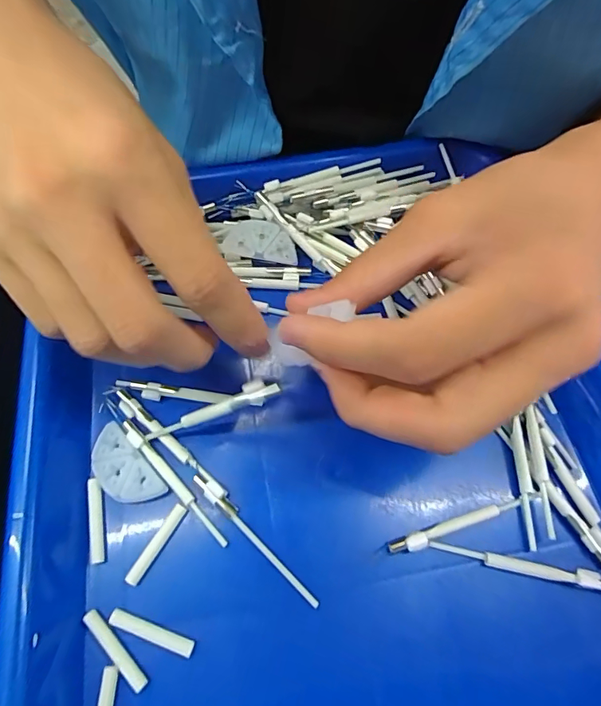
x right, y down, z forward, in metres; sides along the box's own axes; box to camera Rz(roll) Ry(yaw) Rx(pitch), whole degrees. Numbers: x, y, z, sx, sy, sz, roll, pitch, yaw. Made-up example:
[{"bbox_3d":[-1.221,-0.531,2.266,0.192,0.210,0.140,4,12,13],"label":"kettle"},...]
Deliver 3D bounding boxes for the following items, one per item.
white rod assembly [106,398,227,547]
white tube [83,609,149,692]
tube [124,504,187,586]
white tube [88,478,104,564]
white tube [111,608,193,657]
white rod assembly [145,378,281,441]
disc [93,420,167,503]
[{"bbox_3d":[-0.060,0.050,0.192,0.082,0.006,0.006,41,72,18],"label":"white rod assembly"},{"bbox_3d":[-0.070,0.111,0.165,0.006,0.004,0.034,-42,71,-17],"label":"white tube"},{"bbox_3d":[-0.059,0.077,0.180,0.006,0.004,0.034,29,69,13],"label":"tube"},{"bbox_3d":[-0.085,0.069,0.184,0.005,0.004,0.033,-14,66,-5],"label":"white tube"},{"bbox_3d":[-0.056,0.105,0.166,0.033,0.004,0.006,18,67,9],"label":"white tube"},{"bbox_3d":[-0.039,0.024,0.186,0.069,0.005,0.008,-24,63,23],"label":"white rod assembly"},{"bbox_3d":[-0.077,0.049,0.191,0.020,0.006,0.038,-39,70,-15],"label":"disc"}]

